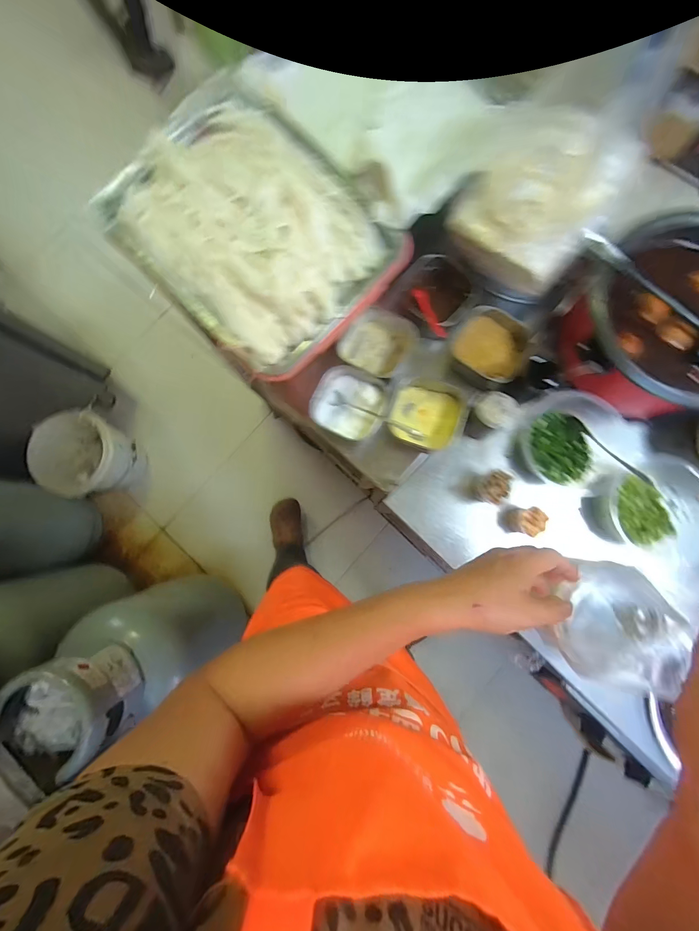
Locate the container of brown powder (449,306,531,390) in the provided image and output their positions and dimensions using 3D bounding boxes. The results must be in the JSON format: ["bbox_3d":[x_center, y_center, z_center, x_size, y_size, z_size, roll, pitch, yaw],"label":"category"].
[{"bbox_3d":[0.217,-0.185,0.571,0.108,0.051,0.108,25,84,5],"label":"container of brown powder"}]

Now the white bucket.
[{"bbox_3d":[-0.870,-0.023,1.242,0.240,0.285,0.263,0,83,2],"label":"white bucket"}]

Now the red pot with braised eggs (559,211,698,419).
[{"bbox_3d":[0.431,-0.194,0.504,0.227,0.125,0.236,0,83,2],"label":"red pot with braised eggs"}]

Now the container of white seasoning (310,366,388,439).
[{"bbox_3d":[0.000,-0.093,0.563,0.106,0.051,0.103,25,84,5],"label":"container of white seasoning"}]

